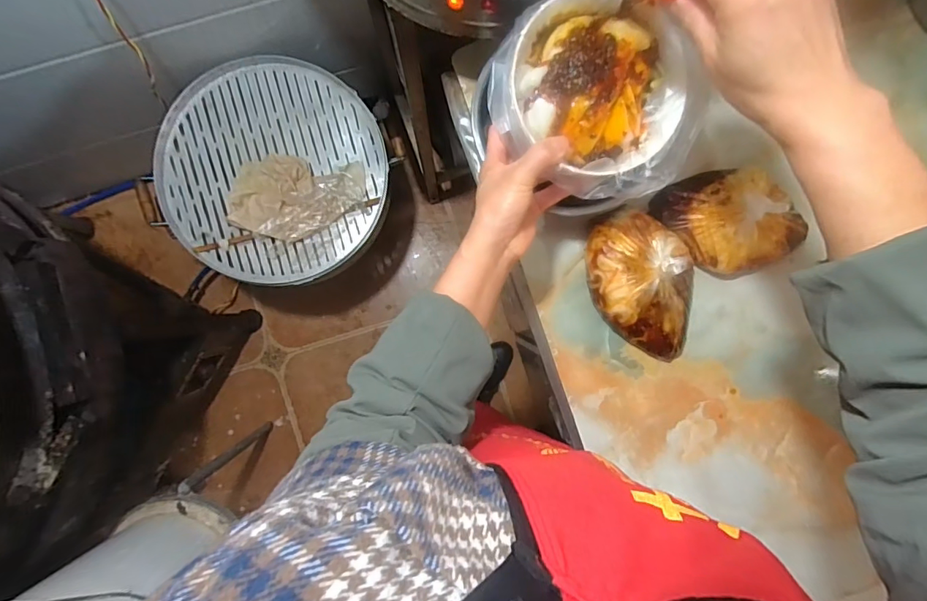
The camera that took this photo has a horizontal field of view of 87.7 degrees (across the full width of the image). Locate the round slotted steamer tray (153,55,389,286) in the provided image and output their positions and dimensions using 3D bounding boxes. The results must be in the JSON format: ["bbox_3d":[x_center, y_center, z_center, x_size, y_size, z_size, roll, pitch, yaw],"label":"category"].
[{"bbox_3d":[-0.384,-0.264,0.969,0.441,0.054,0.439,0,90,-1],"label":"round slotted steamer tray"}]

